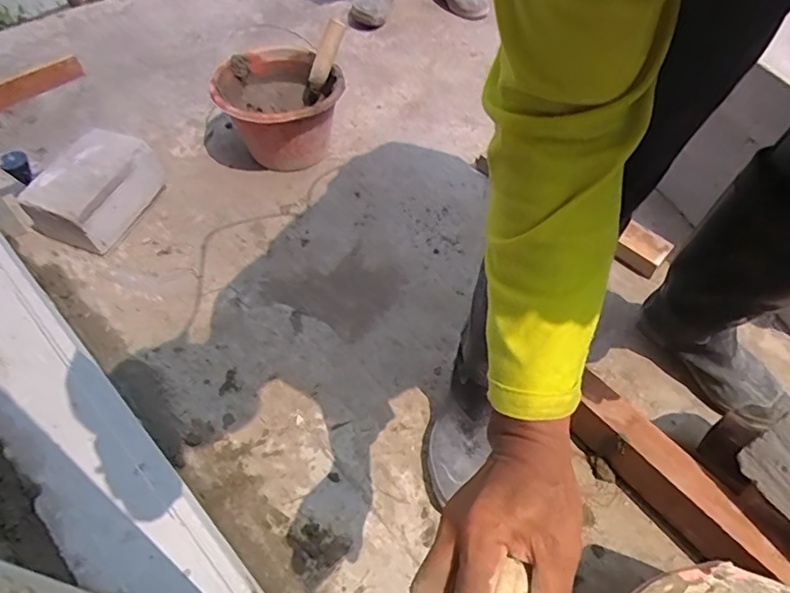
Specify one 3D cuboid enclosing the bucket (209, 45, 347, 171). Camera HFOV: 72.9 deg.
[{"bbox_3d":[-0.216,-0.347,1.022,0.216,0.152,0.200,1,53,-1],"label":"bucket"}]

